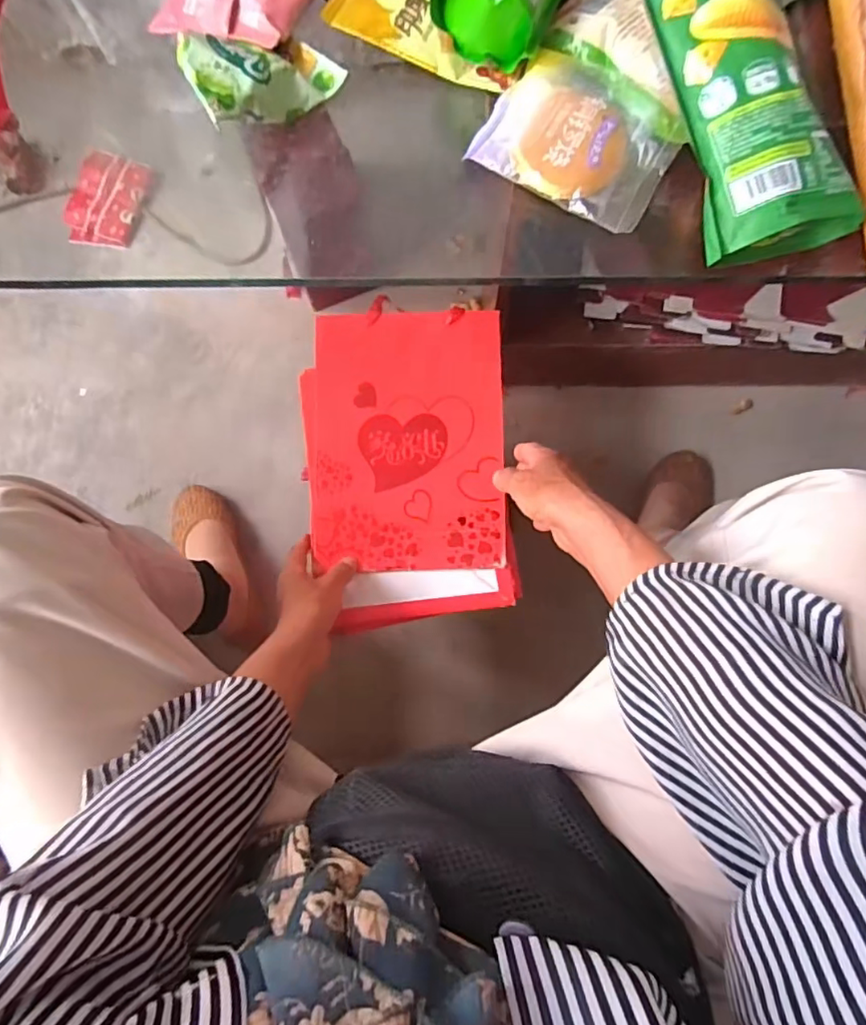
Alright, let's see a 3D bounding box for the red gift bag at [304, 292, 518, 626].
[{"bbox_3d":[-0.026,-0.048,0.578,0.198,0.036,0.305,-4,80,-2],"label":"red gift bag"}]

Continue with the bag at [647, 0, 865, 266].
[{"bbox_3d":[0.192,-0.277,0.367,0.097,0.058,0.221,-20,77,-4],"label":"bag"}]

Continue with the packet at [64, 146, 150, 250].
[{"bbox_3d":[-0.535,-0.512,0.947,0.112,0.013,0.159,15,80,2],"label":"packet"}]

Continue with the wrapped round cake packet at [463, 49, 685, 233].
[{"bbox_3d":[0.102,-0.259,0.399,0.125,0.018,0.099,31,79,8],"label":"wrapped round cake packet"}]

